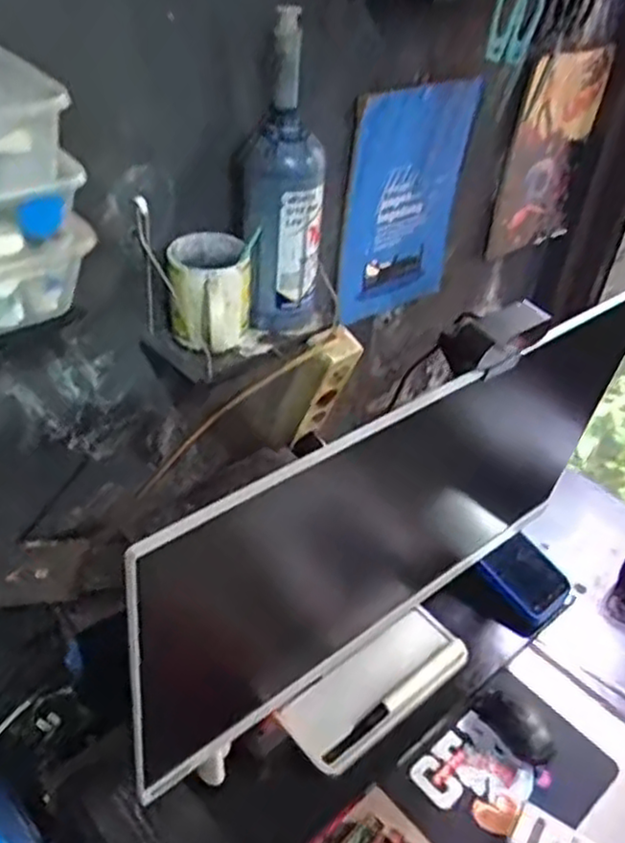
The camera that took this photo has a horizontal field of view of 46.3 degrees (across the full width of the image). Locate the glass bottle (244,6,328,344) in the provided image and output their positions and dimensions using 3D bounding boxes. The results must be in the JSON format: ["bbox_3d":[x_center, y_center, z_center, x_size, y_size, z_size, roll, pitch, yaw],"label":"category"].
[{"bbox_3d":[-0.023,-0.224,0.732,0.087,0.303,0.066,3,38,-3],"label":"glass bottle"}]

